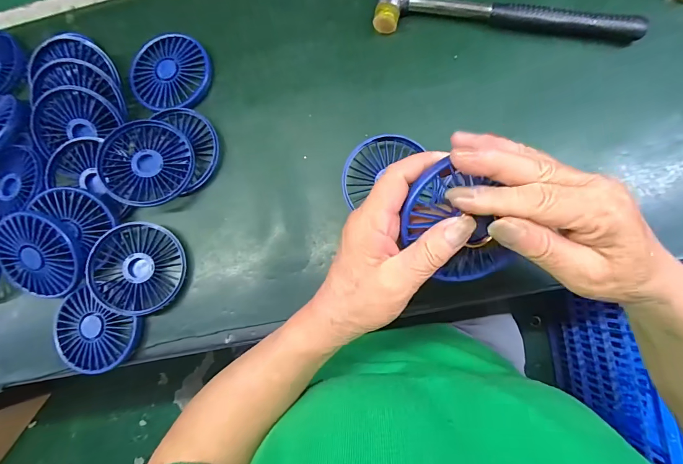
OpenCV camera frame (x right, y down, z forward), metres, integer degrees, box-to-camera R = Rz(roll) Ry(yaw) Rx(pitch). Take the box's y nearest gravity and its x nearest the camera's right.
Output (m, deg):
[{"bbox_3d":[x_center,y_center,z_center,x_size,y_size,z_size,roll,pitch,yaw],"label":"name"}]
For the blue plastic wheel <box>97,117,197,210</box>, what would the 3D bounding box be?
[{"bbox_3d":[-0.196,-0.070,0.358,0.090,0.016,0.085,1,81,-4],"label":"blue plastic wheel"}]

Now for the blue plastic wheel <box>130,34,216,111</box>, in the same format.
[{"bbox_3d":[-0.183,-0.170,0.381,0.089,0.013,0.084,-1,81,7],"label":"blue plastic wheel"}]

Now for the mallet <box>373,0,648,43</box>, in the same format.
[{"bbox_3d":[0.154,-0.210,0.341,0.238,0.026,0.061,12,83,9],"label":"mallet"}]

